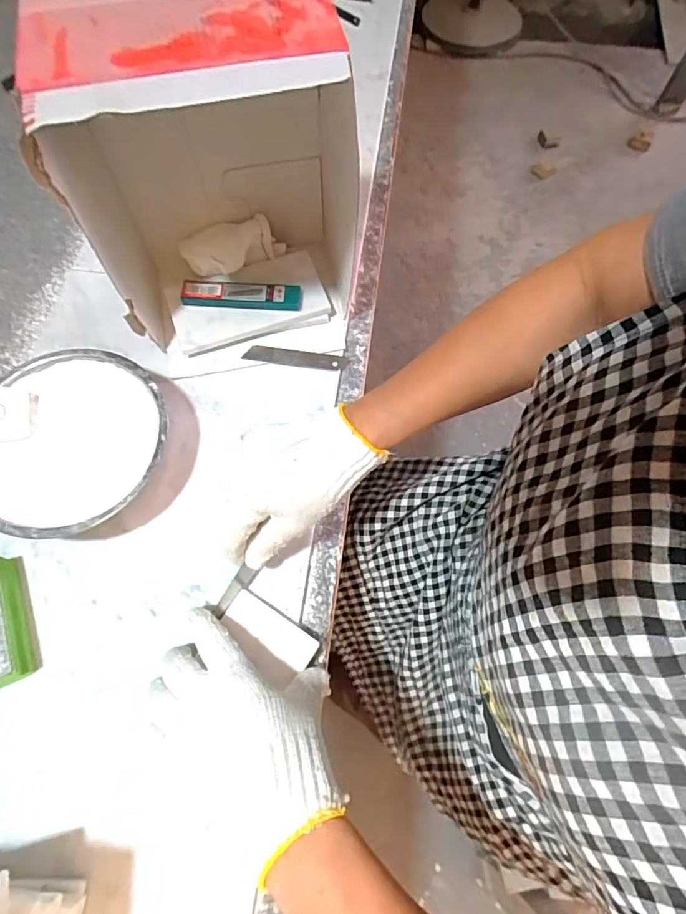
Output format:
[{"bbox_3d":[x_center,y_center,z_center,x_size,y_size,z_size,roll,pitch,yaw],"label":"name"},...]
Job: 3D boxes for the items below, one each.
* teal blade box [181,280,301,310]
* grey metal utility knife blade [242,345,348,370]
[{"bbox_3d":[-0.098,-0.157,0.474,0.112,0.010,0.026,4,69,1],"label":"teal blade box"},{"bbox_3d":[-0.047,-0.098,0.483,0.099,0.005,0.018,7,80,0],"label":"grey metal utility knife blade"}]

